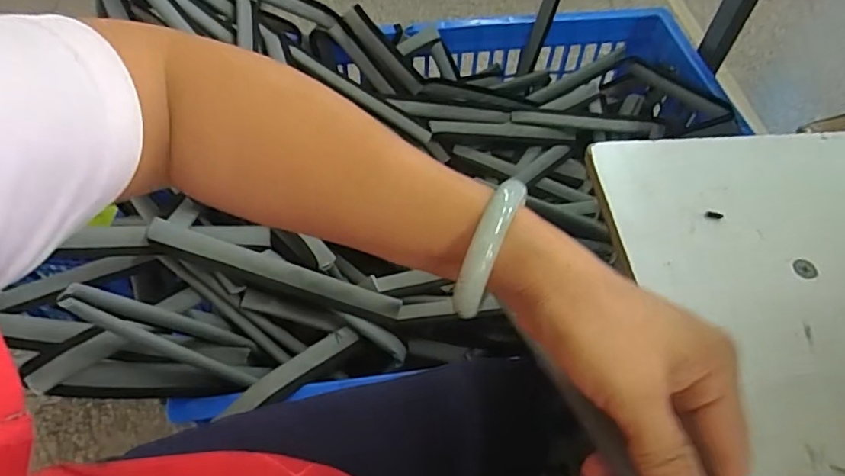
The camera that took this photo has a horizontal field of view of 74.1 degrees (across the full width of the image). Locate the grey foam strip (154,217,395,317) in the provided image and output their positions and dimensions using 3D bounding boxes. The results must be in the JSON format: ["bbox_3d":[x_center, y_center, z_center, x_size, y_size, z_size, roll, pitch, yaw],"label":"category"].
[{"bbox_3d":[-0.160,0.041,0.630,0.279,0.026,0.028,20,54,-15],"label":"grey foam strip"}]

